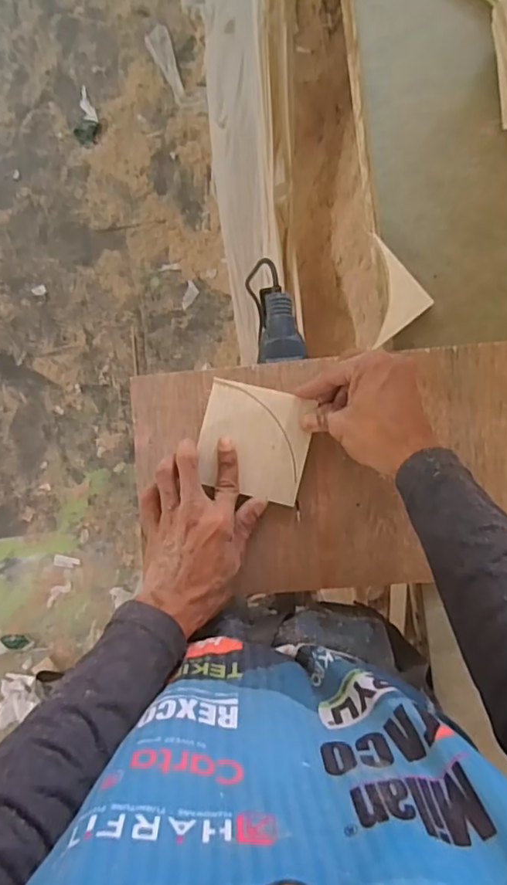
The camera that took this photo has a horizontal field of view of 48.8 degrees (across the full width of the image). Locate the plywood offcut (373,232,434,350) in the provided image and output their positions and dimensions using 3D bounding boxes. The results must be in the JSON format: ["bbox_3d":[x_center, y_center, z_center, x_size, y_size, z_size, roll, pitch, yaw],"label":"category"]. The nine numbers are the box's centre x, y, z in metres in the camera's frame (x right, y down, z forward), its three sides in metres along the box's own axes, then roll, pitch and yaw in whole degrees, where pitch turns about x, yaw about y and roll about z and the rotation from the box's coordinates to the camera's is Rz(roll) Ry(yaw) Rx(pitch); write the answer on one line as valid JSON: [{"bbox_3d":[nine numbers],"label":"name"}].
[{"bbox_3d":[0.141,-0.144,0.525,0.050,0.006,0.103,0,87,4],"label":"plywood offcut"}]

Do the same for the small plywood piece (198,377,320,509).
[{"bbox_3d":[0.001,-0.002,0.514,0.098,0.005,0.097,14,89,5],"label":"small plywood piece"}]

